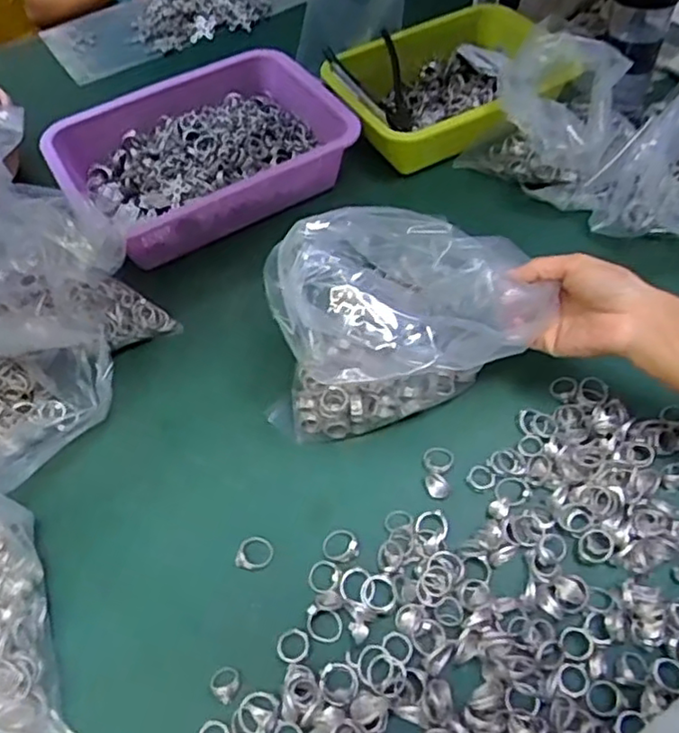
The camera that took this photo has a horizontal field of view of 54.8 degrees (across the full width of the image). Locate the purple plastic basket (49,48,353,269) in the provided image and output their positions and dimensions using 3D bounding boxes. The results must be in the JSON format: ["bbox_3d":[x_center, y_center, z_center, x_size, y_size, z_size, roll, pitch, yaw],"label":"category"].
[{"bbox_3d":[-0.151,-0.239,0.729,0.301,0.079,0.214,-28,57,-17],"label":"purple plastic basket"}]

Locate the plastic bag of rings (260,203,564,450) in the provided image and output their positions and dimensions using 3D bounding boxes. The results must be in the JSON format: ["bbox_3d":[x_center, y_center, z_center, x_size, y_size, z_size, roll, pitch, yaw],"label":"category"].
[{"bbox_3d":[0.053,-0.020,0.499,0.188,0.187,0.128,-27,54,-20],"label":"plastic bag of rings"}]

